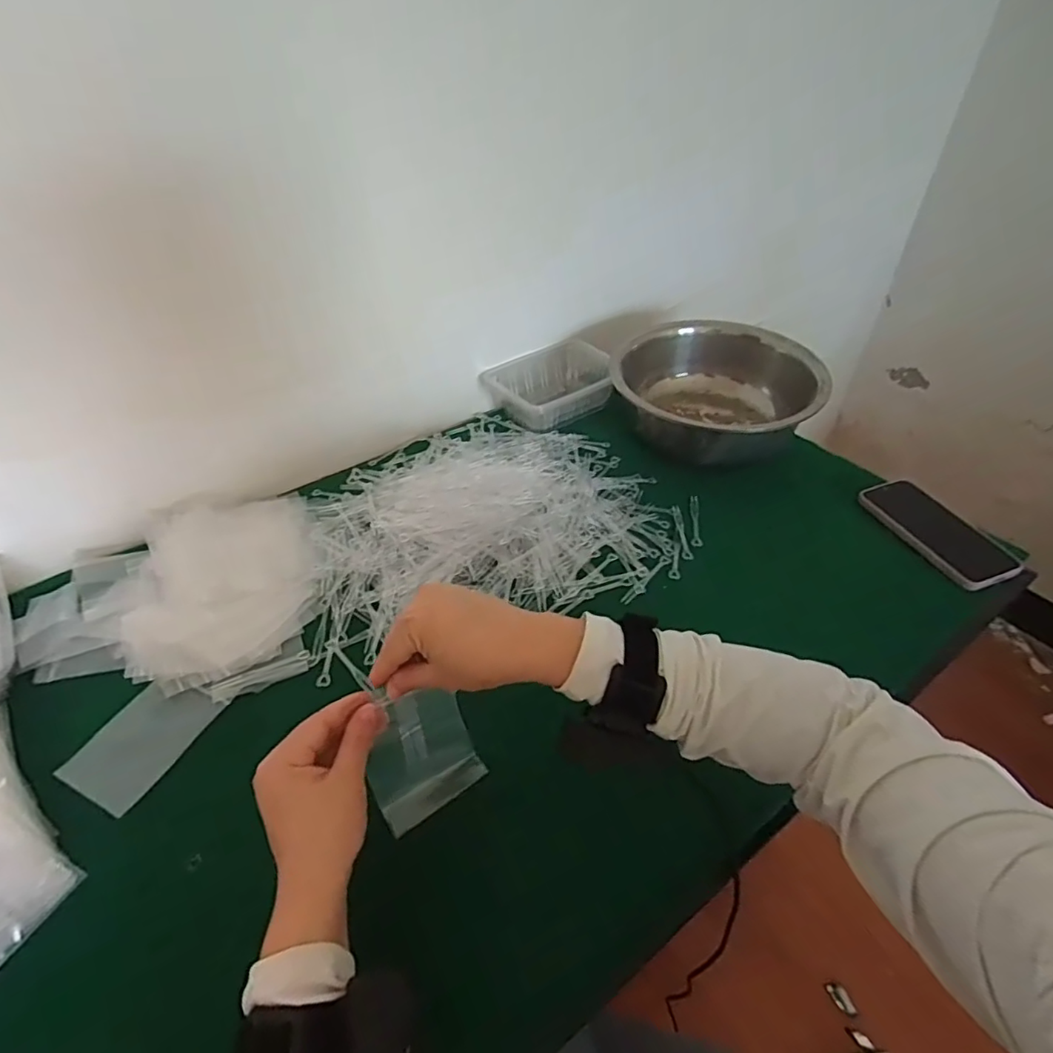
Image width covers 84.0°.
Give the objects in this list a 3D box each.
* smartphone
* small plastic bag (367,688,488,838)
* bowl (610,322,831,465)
[{"bbox_3d":[0.452,0.003,0.649,0.080,0.014,0.163,-14,44,-14],"label":"smartphone"},{"bbox_3d":[-0.082,0.170,0.446,0.081,0.096,0.016,-28,17,-29],"label":"small plastic bag"},{"bbox_3d":[0.249,-0.174,0.785,0.252,0.116,0.252,0,42,0],"label":"bowl"}]

